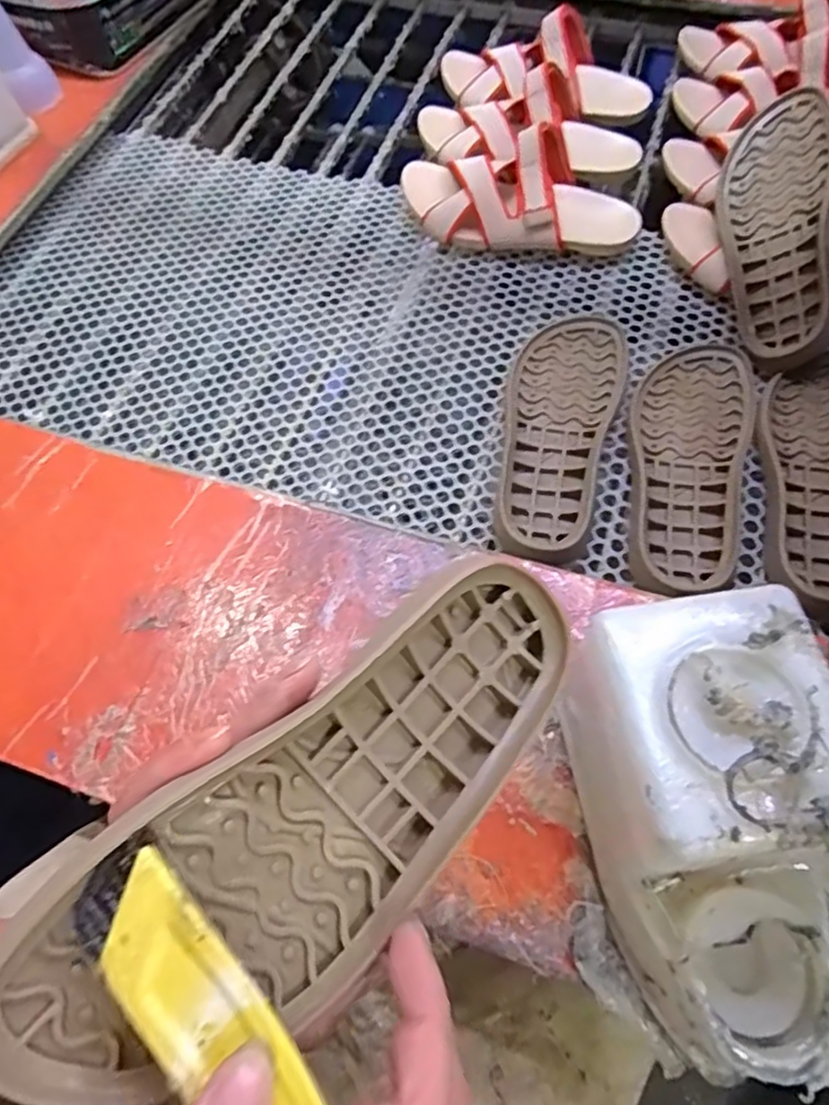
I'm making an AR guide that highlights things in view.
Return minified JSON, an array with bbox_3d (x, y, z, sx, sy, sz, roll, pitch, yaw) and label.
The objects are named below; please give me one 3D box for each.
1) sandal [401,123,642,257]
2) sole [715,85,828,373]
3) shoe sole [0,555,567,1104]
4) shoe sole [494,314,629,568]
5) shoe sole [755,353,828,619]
[{"bbox_3d":[0.100,-0.351,0.651,0.241,0.077,0.102,11,64,8],"label":"sandal"},{"bbox_3d":[0.323,-0.284,0.586,0.092,0.025,0.255,-4,77,39],"label":"sole"},{"bbox_3d":[-0.029,0.098,0.248,0.242,0.027,0.092,-36,100,-23],"label":"shoe sole"},{"bbox_3d":[0.121,-0.107,0.560,0.091,0.019,0.260,15,65,10],"label":"shoe sole"},{"bbox_3d":[0.324,-0.070,0.524,0.097,0.022,0.250,18,66,12],"label":"shoe sole"}]

